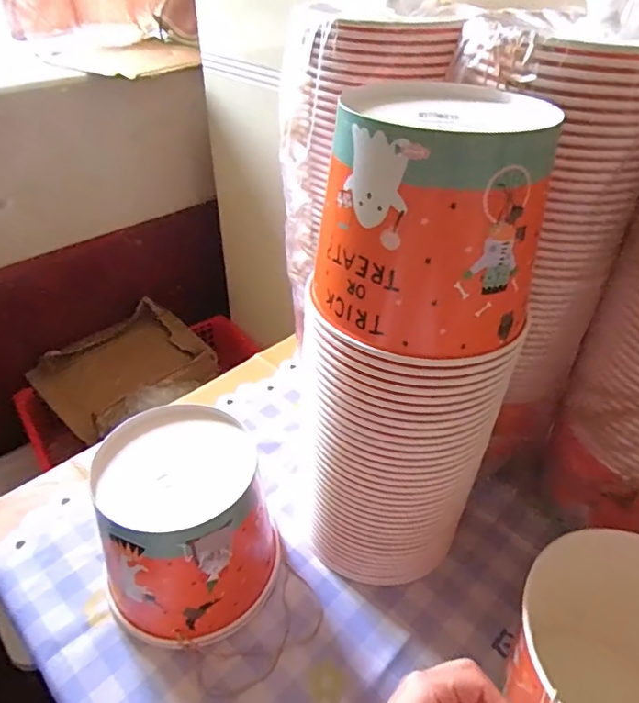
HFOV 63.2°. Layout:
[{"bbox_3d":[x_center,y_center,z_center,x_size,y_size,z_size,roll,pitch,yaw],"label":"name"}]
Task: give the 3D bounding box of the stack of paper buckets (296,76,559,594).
[{"bbox_3d":[0.064,0.029,0.408,0.147,0.405,0.128,15,41,16],"label":"stack of paper buckets"}]

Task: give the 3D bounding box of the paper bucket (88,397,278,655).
[{"bbox_3d":[-0.115,0.151,0.451,0.139,0.147,0.145,1,39,-1],"label":"paper bucket"}]

